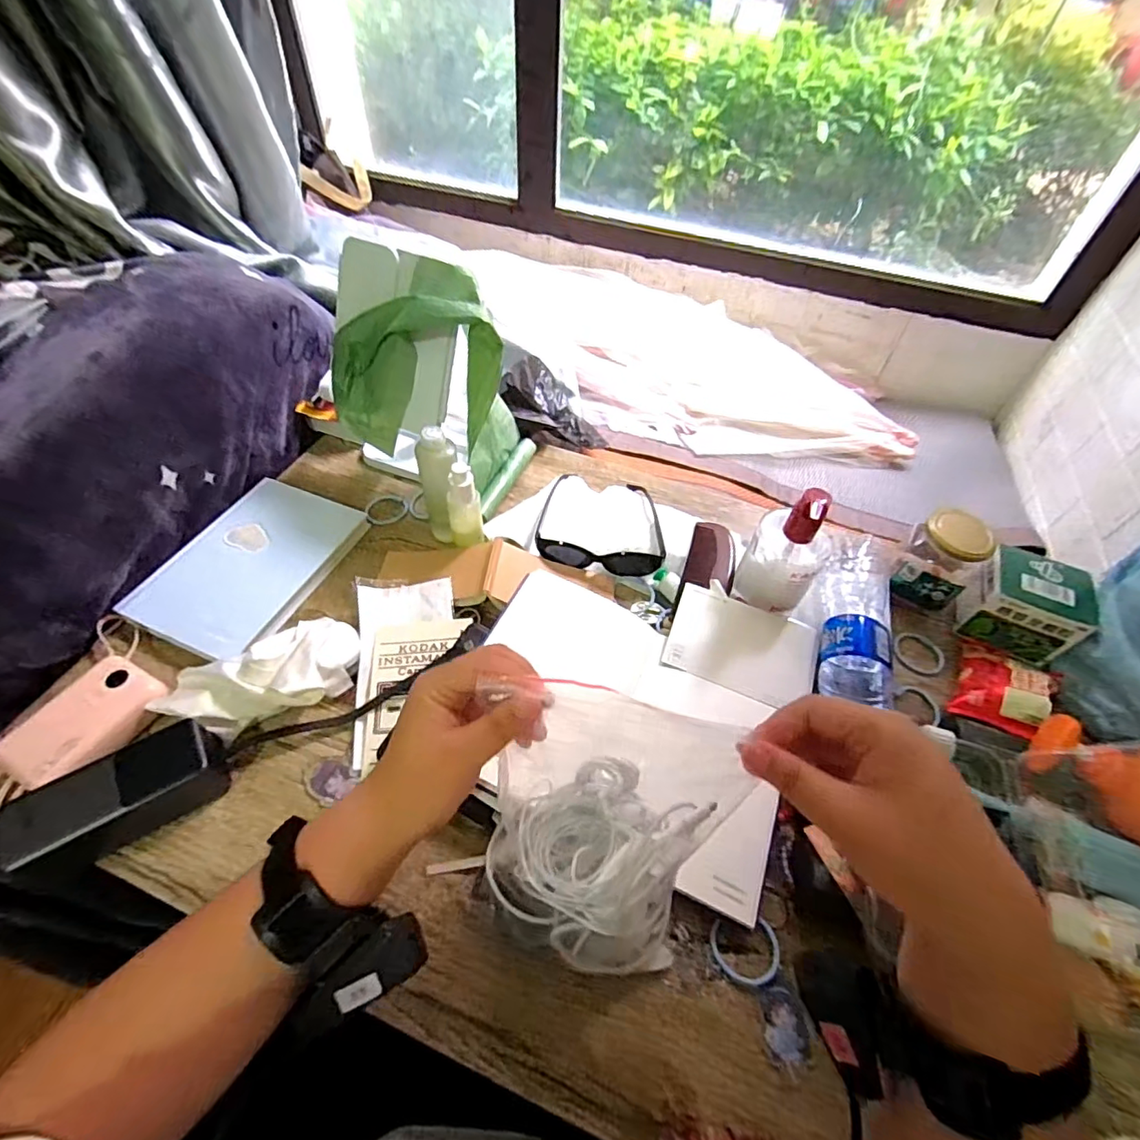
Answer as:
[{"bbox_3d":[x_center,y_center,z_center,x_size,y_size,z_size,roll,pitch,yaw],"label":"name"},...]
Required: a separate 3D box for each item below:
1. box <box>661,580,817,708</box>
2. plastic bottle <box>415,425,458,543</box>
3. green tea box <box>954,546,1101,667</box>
[{"bbox_3d":[0.168,0.071,0.525,0.139,0.012,0.101,22,54,13],"label":"box"},{"bbox_3d":[-0.134,-0.084,0.569,0.044,0.133,0.038,27,55,17],"label":"plastic bottle"},{"bbox_3d":[0.463,0.033,0.557,0.098,0.067,0.082,26,55,16],"label":"green tea box"}]

